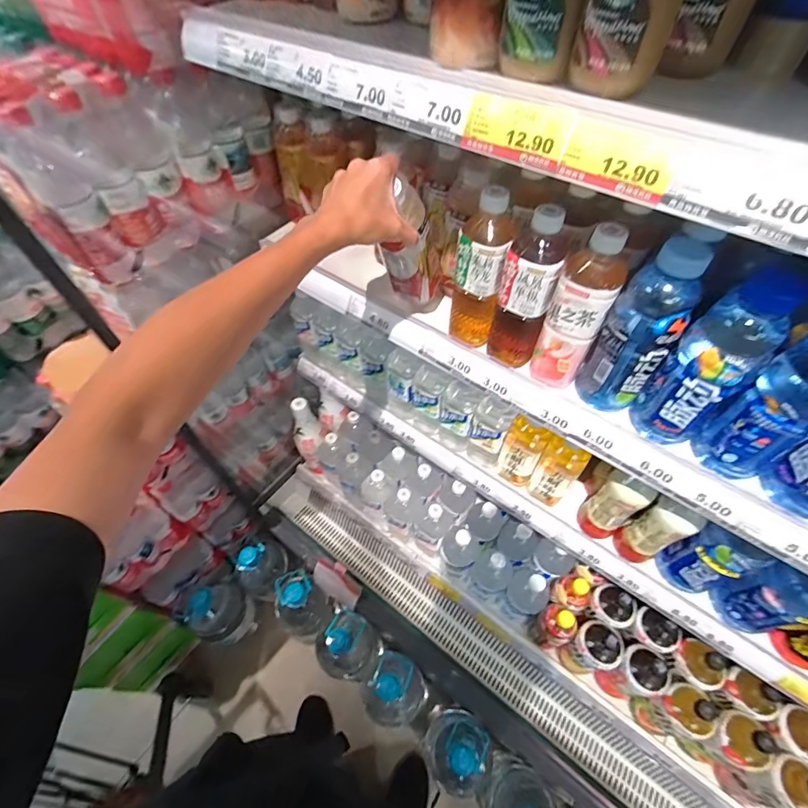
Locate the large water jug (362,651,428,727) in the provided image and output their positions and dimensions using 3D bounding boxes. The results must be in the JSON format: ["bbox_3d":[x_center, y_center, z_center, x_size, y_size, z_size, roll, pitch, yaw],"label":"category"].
[{"bbox_3d":[-0.023,0.794,1.125,0.159,0.319,0.148,-1,54,1],"label":"large water jug"}]

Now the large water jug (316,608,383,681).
[{"bbox_3d":[-0.157,0.705,1.184,0.152,0.279,0.155,27,59,19],"label":"large water jug"}]

